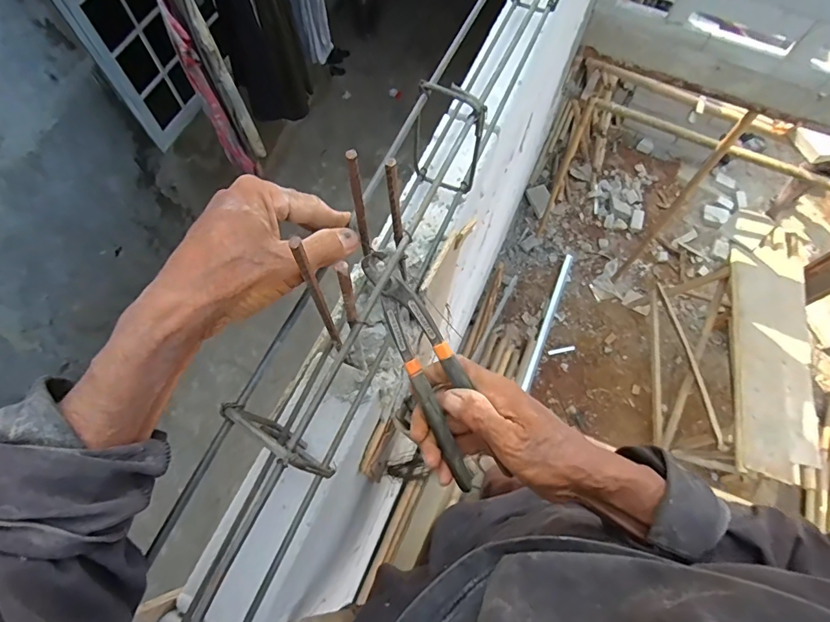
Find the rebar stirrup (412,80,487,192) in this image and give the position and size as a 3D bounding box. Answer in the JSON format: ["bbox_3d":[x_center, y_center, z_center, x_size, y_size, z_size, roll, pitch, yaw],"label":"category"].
[{"bbox_3d":[0.032,-0.177,0.467,0.075,0.124,0.021,25,69,10],"label":"rebar stirrup"}]

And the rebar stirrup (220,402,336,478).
[{"bbox_3d":[-0.102,0.104,0.351,0.071,0.124,0.017,27,70,11],"label":"rebar stirrup"}]

